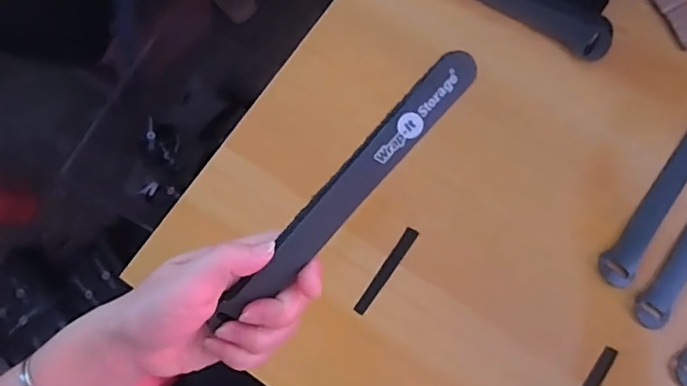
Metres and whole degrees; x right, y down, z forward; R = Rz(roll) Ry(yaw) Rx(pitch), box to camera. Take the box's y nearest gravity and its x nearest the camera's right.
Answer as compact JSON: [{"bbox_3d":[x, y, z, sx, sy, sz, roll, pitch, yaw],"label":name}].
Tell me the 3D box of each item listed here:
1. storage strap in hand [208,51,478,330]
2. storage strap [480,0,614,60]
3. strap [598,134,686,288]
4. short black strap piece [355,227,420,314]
[{"bbox_3d":[-0.001,0.002,0.283,0.021,0.011,0.185,44,101,9],"label":"storage strap in hand"},{"bbox_3d":[0.117,-0.158,0.427,0.194,0.014,0.024,28,78,6],"label":"storage strap"},{"bbox_3d":[0.249,-0.014,0.401,0.022,0.007,0.197,38,79,8],"label":"strap"},{"bbox_3d":[0.032,0.056,0.393,0.010,0.004,0.072,33,79,7],"label":"short black strap piece"}]

